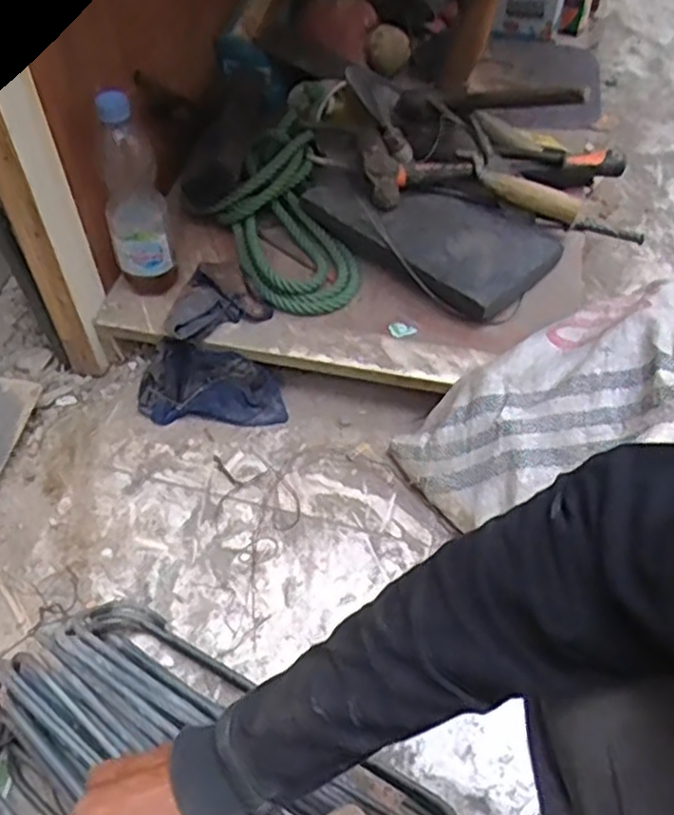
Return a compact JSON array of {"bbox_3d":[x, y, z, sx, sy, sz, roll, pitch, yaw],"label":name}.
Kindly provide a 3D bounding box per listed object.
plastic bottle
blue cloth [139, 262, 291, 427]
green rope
[{"bbox_3d":[-0.223,-0.221,0.807,0.062,0.235,0.054,-11,53,-10],"label":"plastic bottle"},{"bbox_3d":[-0.149,-0.071,0.859,0.166,0.121,0.147,-3,53,-5],"label":"blue cloth"},{"bbox_3d":[-0.073,-0.240,0.924,0.151,0.053,0.301,-11,66,-11],"label":"green rope"}]

